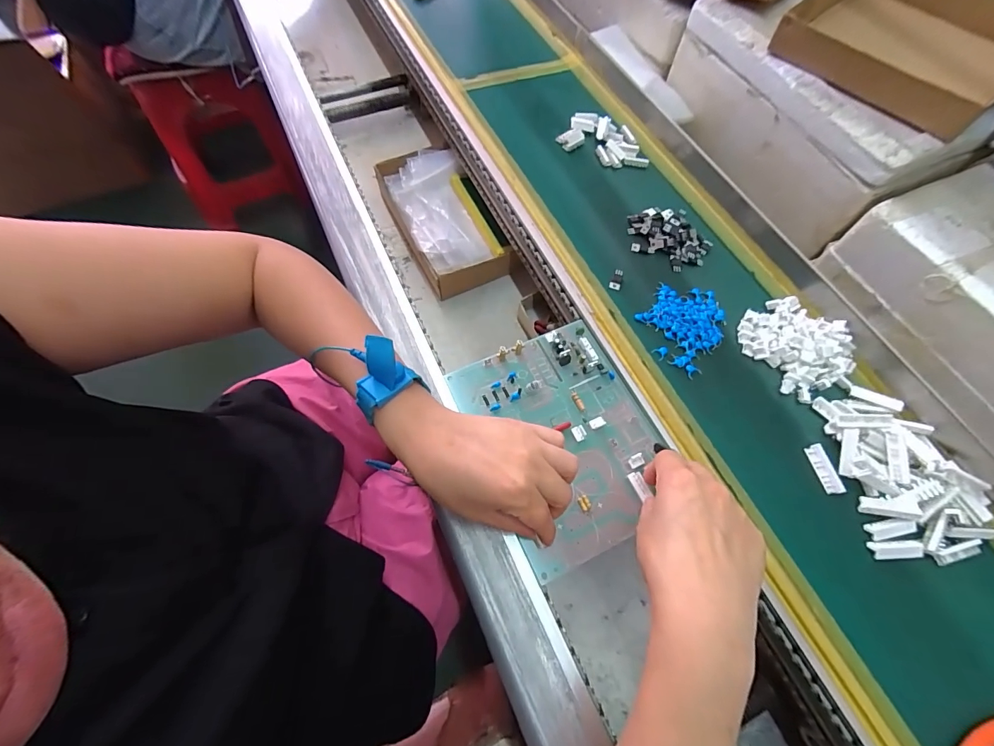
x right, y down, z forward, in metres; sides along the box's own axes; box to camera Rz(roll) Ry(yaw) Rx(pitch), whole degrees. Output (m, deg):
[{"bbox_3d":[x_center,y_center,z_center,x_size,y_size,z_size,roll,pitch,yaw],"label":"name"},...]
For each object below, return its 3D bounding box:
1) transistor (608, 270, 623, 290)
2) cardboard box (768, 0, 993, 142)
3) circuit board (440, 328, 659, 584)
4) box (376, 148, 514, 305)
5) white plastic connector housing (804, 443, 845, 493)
[{"bbox_3d":[0.118,-0.092,0.418,0.011,0.004,0.022,20,82,8],"label":"transistor"},{"bbox_3d":[0.430,-0.347,0.437,0.202,0.043,0.198,-37,71,-16],"label":"cardboard box"},{"bbox_3d":[0.056,0.053,0.357,0.138,0.010,0.183,-23,68,-11],"label":"circuit board"},{"bbox_3d":[-0.074,-0.211,0.568,0.115,0.041,0.226,-24,68,-12],"label":"box"},{"bbox_3d":[0.266,0.078,0.341,0.012,0.006,0.039,-14,66,-7],"label":"white plastic connector housing"}]

